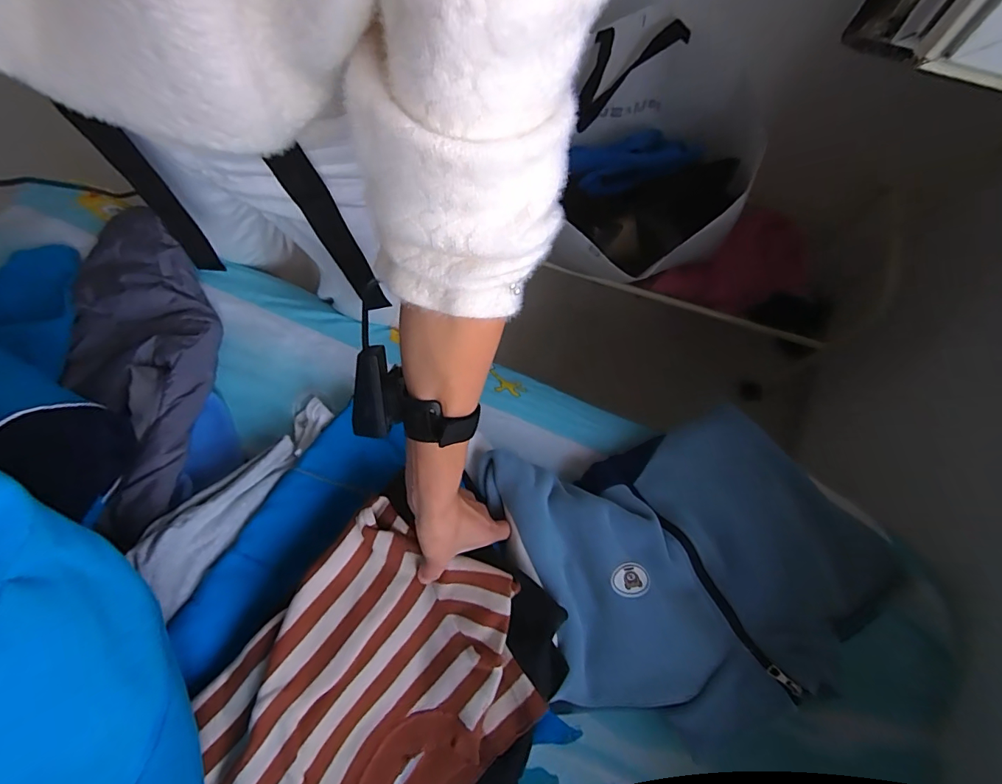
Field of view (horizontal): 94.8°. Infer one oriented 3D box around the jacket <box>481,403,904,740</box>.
[{"bbox_3d":[0.227,0.181,0.511,0.414,0.073,0.320,-14,70,-7],"label":"jacket"}]

